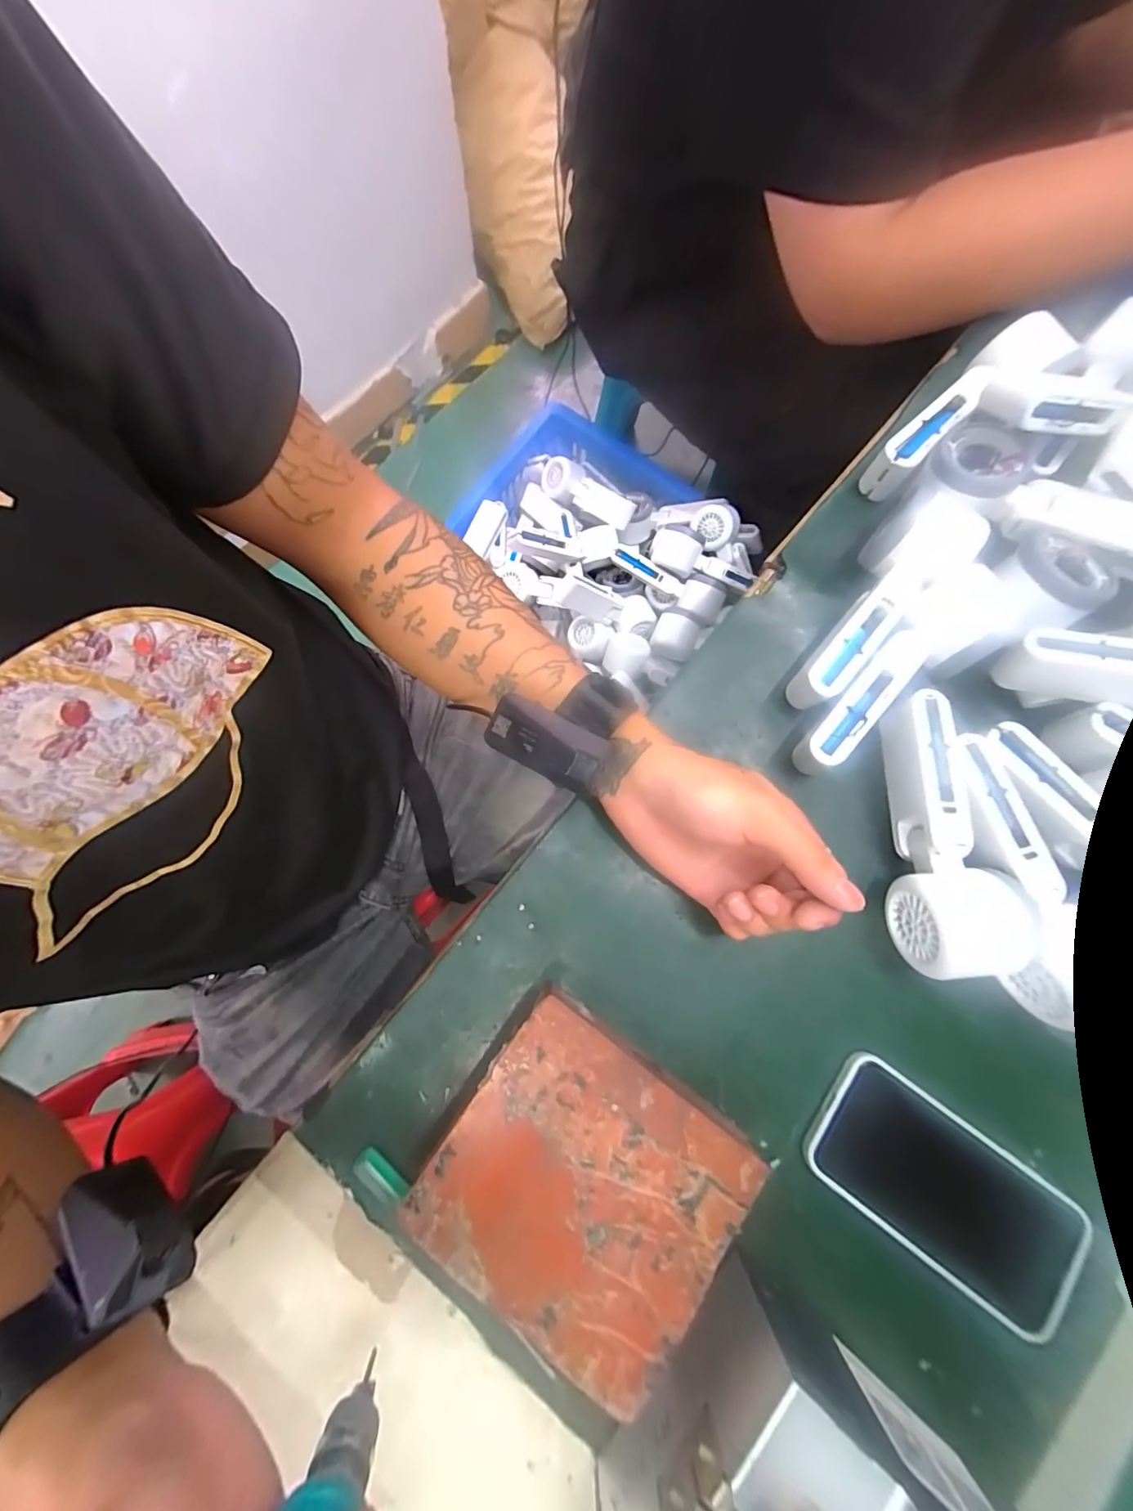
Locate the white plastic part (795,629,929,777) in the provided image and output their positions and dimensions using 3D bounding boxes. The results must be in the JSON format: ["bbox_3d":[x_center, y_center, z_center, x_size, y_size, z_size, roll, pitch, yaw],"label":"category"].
[{"bbox_3d":[0.186,-0.032,0.326,0.026,0.043,0.103,41,80,9],"label":"white plastic part"}]

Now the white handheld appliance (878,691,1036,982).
[{"bbox_3d":[0.224,0.047,0.310,0.064,0.046,0.164,-8,77,-2],"label":"white handheld appliance"}]

